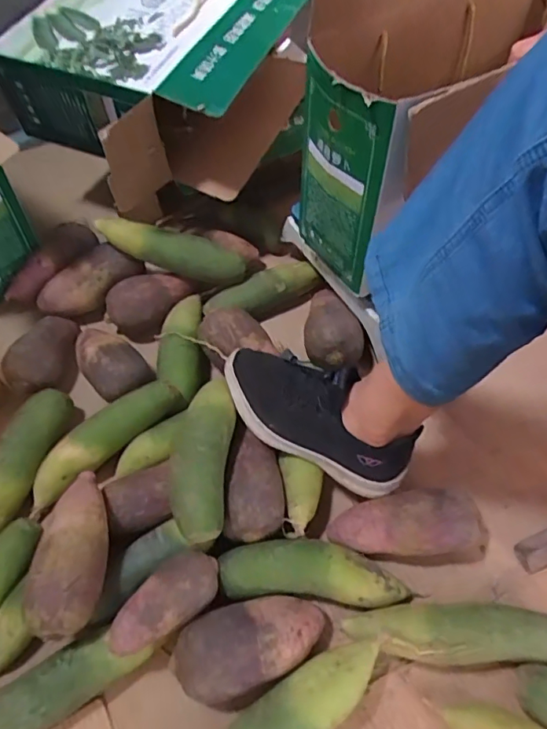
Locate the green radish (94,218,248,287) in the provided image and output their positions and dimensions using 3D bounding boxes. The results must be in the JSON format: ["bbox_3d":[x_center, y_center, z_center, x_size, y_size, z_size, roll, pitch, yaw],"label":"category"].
[{"bbox_3d":[-0.146,-0.168,0.732,0.217,0.056,0.050,16,57,-15],"label":"green radish"}]

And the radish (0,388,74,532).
[{"bbox_3d":[-0.302,0.112,0.614,0.045,0.045,0.180,13,59,9],"label":"radish"}]

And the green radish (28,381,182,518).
[{"bbox_3d":[-0.210,0.089,0.621,0.211,0.055,0.050,-33,63,-18],"label":"green radish"}]

